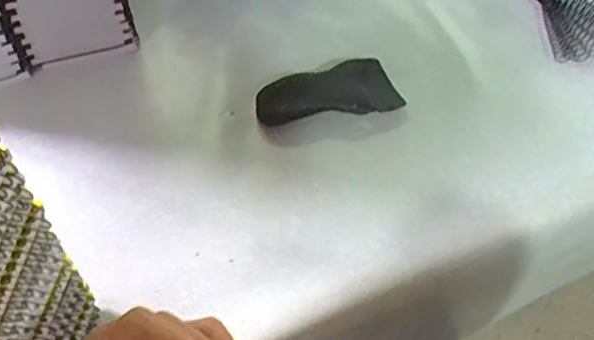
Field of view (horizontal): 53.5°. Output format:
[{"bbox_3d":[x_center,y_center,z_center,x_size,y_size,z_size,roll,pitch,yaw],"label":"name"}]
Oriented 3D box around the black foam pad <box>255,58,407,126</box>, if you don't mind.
[{"bbox_3d":[0.026,-0.065,0.493,0.120,0.023,0.053,-9,54,-10],"label":"black foam pad"}]

